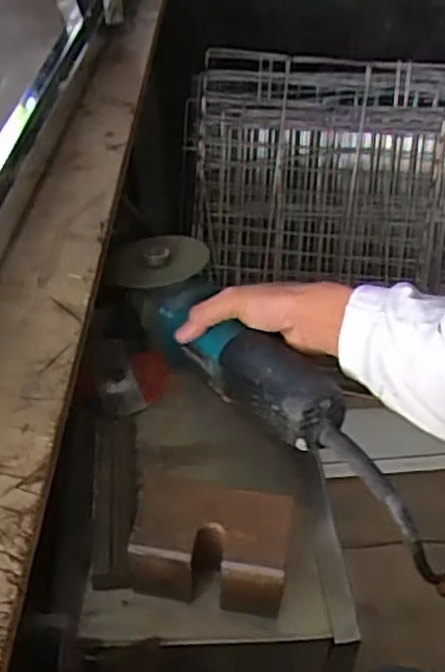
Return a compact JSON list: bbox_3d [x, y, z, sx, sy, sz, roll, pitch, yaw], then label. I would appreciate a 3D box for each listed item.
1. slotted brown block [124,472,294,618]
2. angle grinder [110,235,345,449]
[{"bbox_3d":[-0.008,0.151,0.506,0.110,0.069,0.067,10,47,12],"label":"slotted brown block"},{"bbox_3d":[0.006,0.006,0.619,0.090,0.100,0.279,-27,44,-22],"label":"angle grinder"}]

